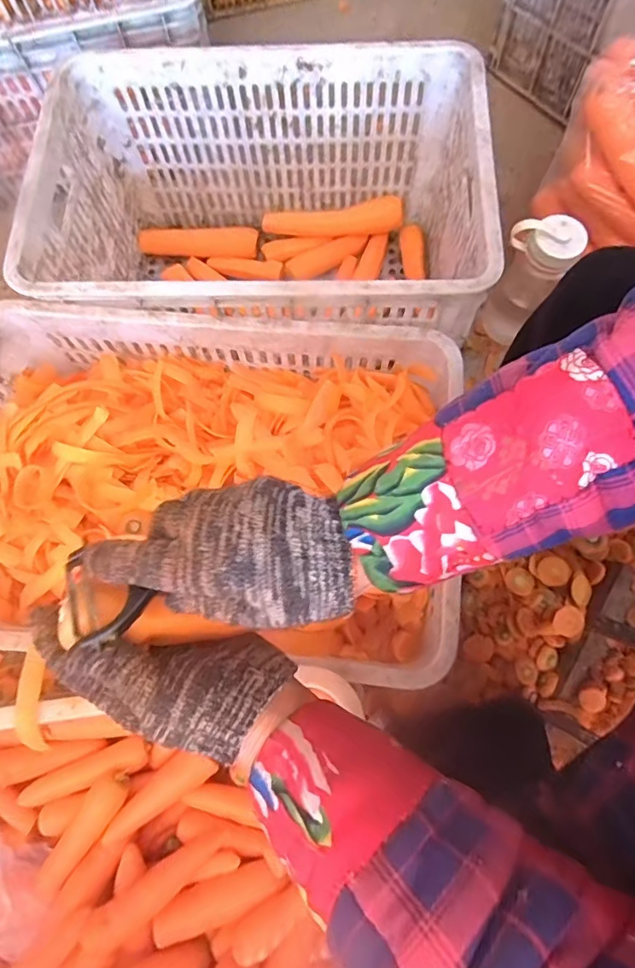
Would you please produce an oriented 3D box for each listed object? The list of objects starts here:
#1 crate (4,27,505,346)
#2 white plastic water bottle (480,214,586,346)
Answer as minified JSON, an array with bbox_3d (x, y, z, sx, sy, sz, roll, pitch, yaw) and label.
[{"bbox_3d":[-0.065,-0.327,0.704,0.506,0.294,0.344,0,73,2],"label":"crate"},{"bbox_3d":[0.301,-0.290,0.735,0.092,0.203,0.065,38,78,12],"label":"white plastic water bottle"}]

